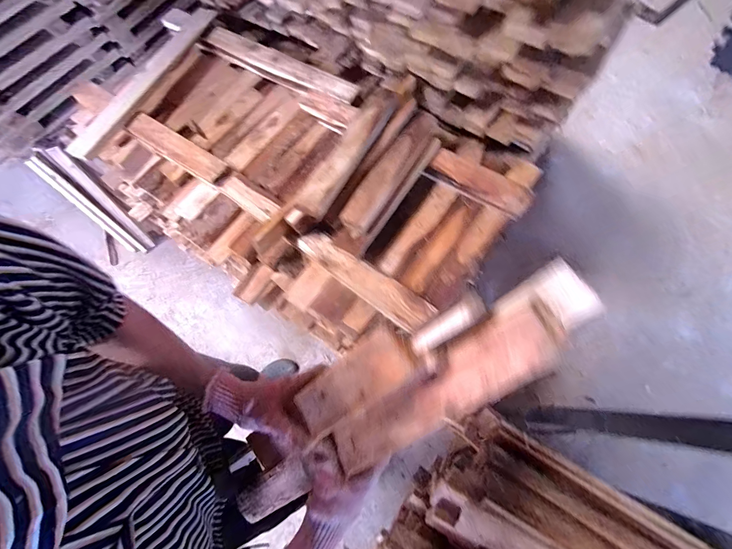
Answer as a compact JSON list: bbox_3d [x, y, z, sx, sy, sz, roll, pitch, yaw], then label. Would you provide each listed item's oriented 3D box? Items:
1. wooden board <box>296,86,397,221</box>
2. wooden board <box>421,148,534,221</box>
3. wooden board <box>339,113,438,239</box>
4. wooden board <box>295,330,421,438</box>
[{"bbox_3d":[-0.027,-0.234,0.577,0.052,0.022,0.306,27,74,11],"label":"wooden board"},{"bbox_3d":[0.226,-0.187,0.634,0.211,0.050,0.059,32,75,12],"label":"wooden board"},{"bbox_3d":[0.051,-0.198,0.606,0.064,0.018,0.298,39,75,-10],"label":"wooden board"},{"bbox_3d":[-0.015,0.120,0.339,0.150,0.013,0.054,-40,71,21],"label":"wooden board"}]

